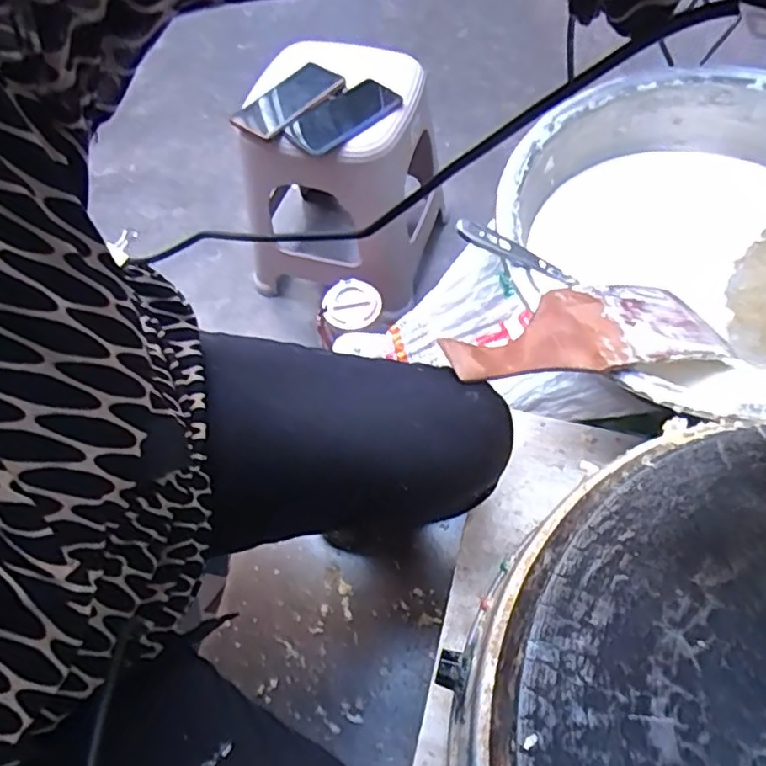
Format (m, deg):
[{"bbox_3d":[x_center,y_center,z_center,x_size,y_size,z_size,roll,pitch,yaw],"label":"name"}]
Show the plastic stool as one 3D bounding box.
[{"bbox_3d":[-0.065,-0.317,1.037,0.271,0.343,0.296,26,65,18],"label":"plastic stool"}]

